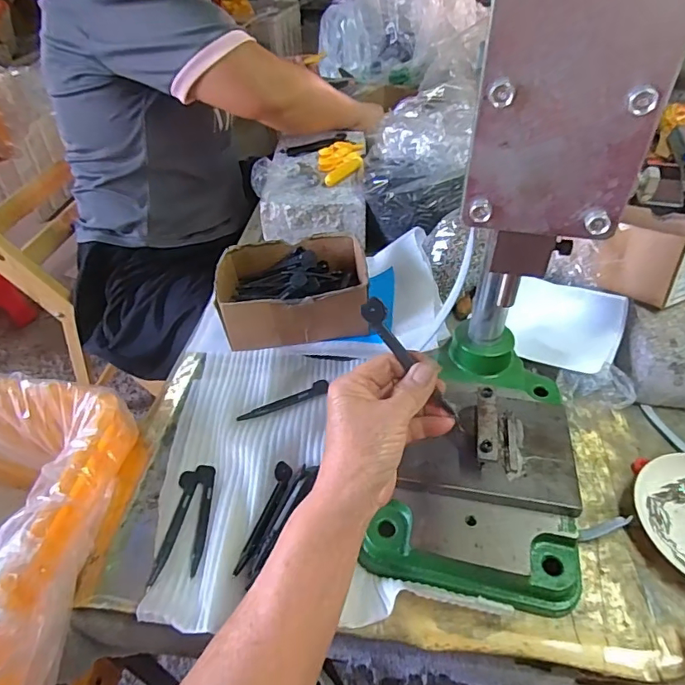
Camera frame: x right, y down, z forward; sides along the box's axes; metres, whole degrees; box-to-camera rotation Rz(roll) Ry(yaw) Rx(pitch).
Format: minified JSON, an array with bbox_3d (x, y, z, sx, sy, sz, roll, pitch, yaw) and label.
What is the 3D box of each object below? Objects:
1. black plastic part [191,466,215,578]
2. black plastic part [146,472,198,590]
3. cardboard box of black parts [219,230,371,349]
[{"bbox_3d":[-0.117,0.143,0.406,0.014,0.004,0.097,-5,43,-4],"label":"black plastic part"},{"bbox_3d":[-0.138,0.149,0.402,0.016,0.005,0.100,2,43,3],"label":"black plastic part"},{"bbox_3d":[-0.055,-0.060,0.563,0.163,0.069,0.127,-7,43,-5],"label":"cardboard box of black parts"}]

